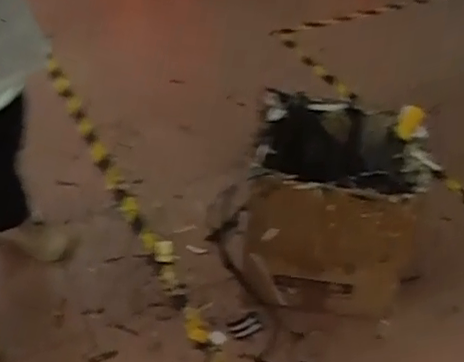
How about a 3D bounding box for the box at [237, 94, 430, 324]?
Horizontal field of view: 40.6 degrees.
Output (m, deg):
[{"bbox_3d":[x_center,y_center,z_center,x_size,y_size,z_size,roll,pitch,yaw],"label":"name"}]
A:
[{"bbox_3d":[0.233,0.064,1.573,0.420,0.397,0.351,5,41,2],"label":"box"}]

